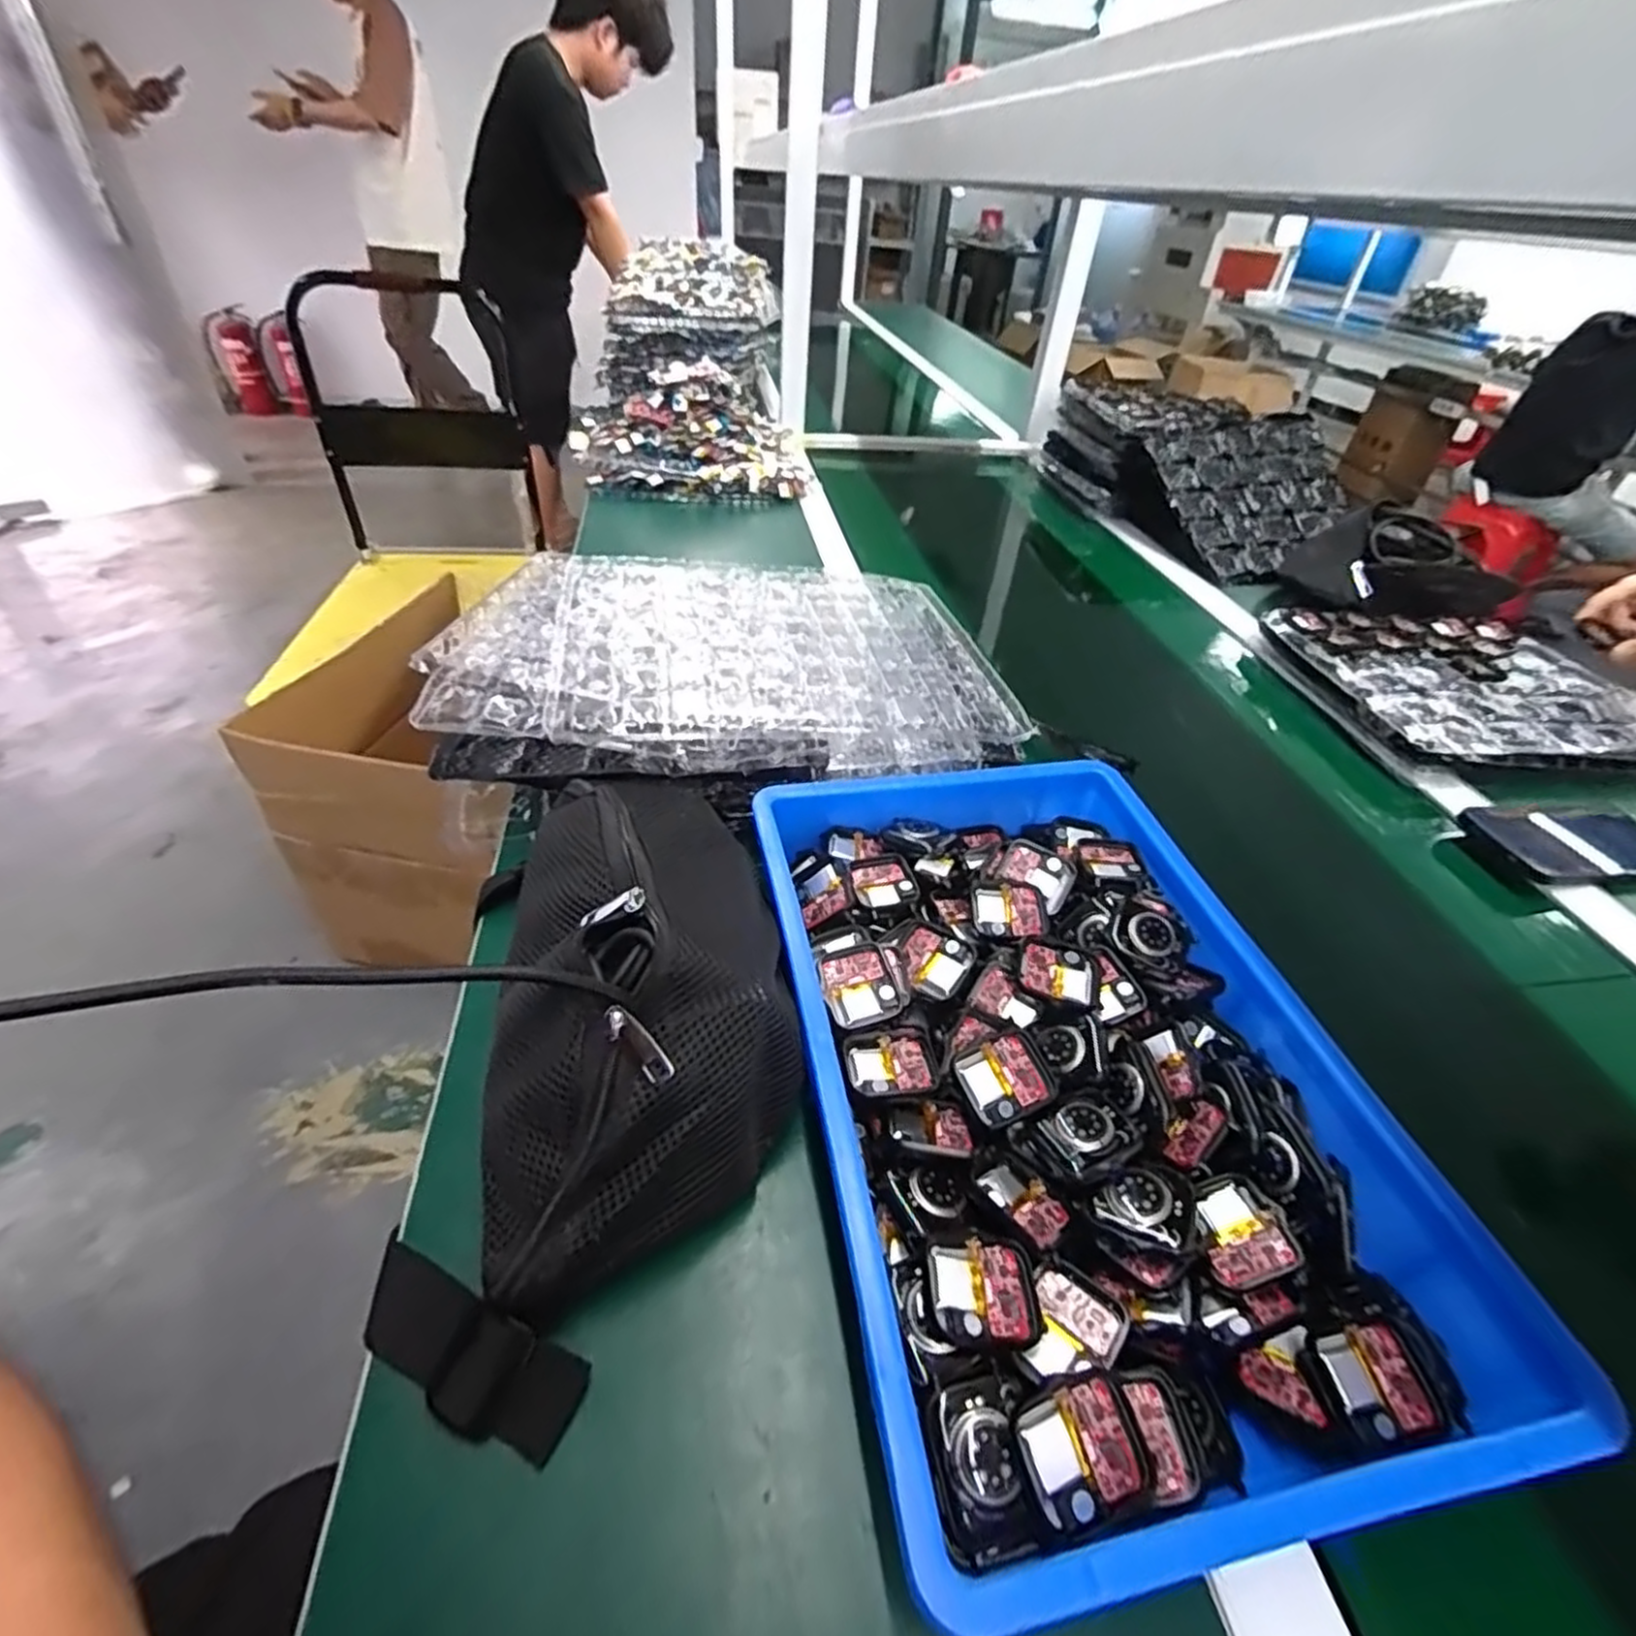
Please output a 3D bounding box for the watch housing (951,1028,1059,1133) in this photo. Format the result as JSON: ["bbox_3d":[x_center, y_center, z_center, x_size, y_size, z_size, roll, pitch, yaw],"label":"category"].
[{"bbox_3d":[0.087,0.120,0.343,0.042,0.011,0.036,-13,44,-19],"label":"watch housing"}]

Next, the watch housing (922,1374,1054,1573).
[{"bbox_3d":[0.053,0.215,0.246,0.028,0.016,0.044,-7,42,-14],"label":"watch housing"}]

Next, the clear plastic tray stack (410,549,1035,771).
[{"bbox_3d":[-0.066,-0.127,0.563,0.386,0.057,0.223,3,41,-2],"label":"clear plastic tray stack"}]

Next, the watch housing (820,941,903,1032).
[{"bbox_3d":[0.021,0.085,0.378,0.037,0.010,0.041,-10,43,-16],"label":"watch housing"}]

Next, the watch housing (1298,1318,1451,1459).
[{"bbox_3d":[0.205,0.209,0.273,0.045,0.012,0.036,-5,42,-11],"label":"watch housing"}]

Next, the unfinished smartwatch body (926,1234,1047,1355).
[{"bbox_3d":[0.063,0.176,0.277,0.042,0.008,0.036,1,41,-4],"label":"unfinished smartwatch body"}]

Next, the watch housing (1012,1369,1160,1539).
[{"bbox_3d":[0.088,0.207,0.245,0.044,0.011,0.035,-12,60,-15],"label":"watch housing"}]

